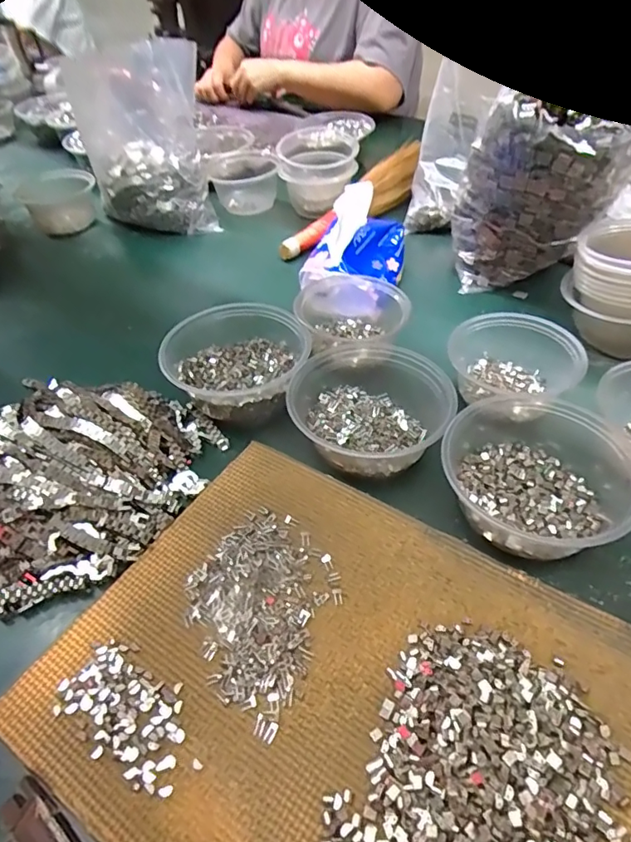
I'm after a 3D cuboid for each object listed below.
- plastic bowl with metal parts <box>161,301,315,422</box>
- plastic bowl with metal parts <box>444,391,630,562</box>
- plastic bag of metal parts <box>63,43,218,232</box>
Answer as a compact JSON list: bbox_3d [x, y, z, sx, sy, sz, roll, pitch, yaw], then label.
[{"bbox_3d":[-0.074,-0.057,0.499,0.129,0.054,0.124,-2,43,2],"label":"plastic bowl with metal parts"},{"bbox_3d":[0.175,0.034,0.392,0.146,0.045,0.135,-2,43,2],"label":"plastic bowl with metal parts"},{"bbox_3d":[-0.233,-0.383,0.724,0.161,0.212,0.101,-13,44,-10],"label":"plastic bag of metal parts"}]

